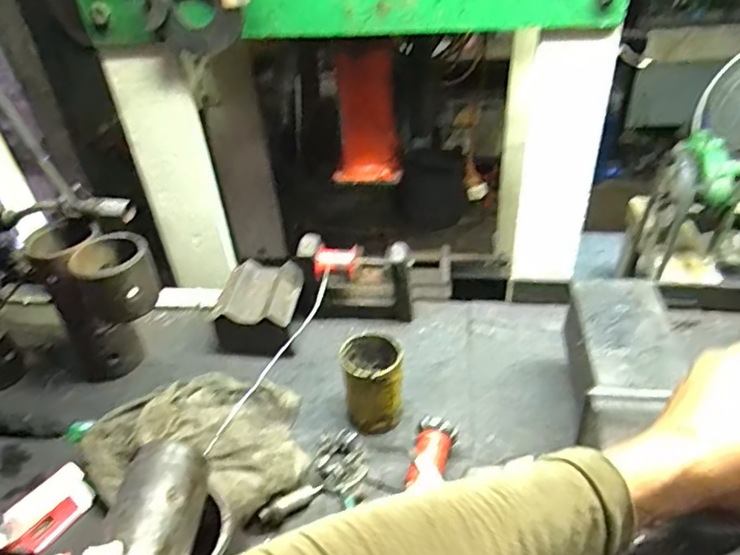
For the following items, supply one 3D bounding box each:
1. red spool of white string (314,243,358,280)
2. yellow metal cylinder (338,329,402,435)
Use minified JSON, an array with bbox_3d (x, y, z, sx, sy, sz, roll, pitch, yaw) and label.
[{"bbox_3d":[-0.050,-0.021,0.820,0.059,0.037,0.045,3,39,10],"label":"red spool of white string"},{"bbox_3d":[0.004,0.136,0.716,0.076,0.114,0.080,-8,38,-4],"label":"yellow metal cylinder"}]

